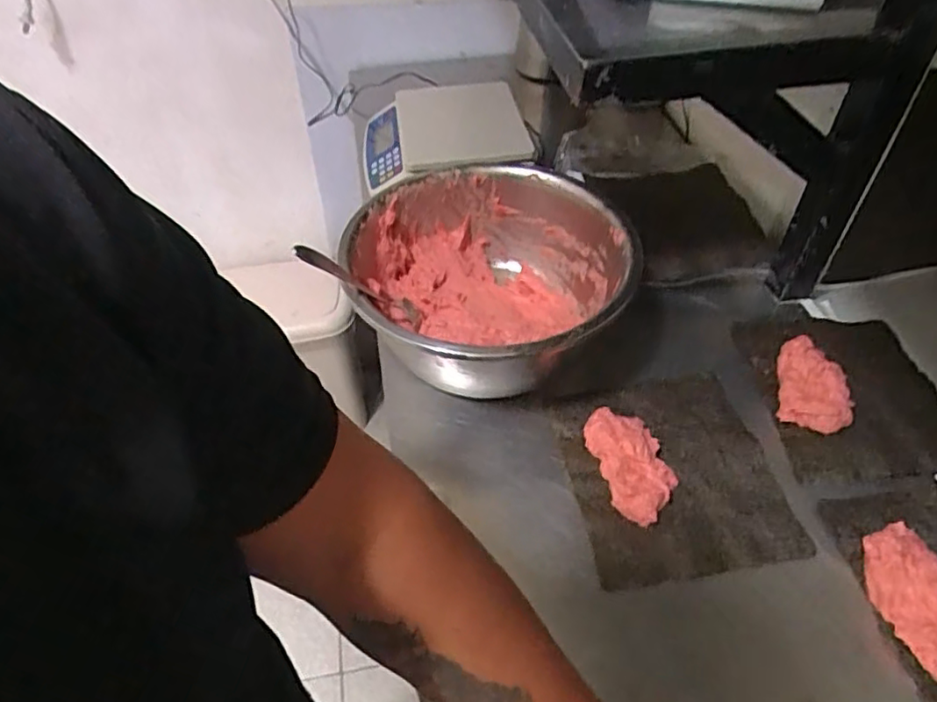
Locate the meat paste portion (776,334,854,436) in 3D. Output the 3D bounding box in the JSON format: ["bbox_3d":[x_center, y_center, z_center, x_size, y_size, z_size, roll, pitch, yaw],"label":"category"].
[{"bbox_3d":[0.347,0.034,0.630,0.069,0.032,0.105,12,49,12],"label":"meat paste portion"}]

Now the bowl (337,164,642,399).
[{"bbox_3d":[0.025,-0.061,0.671,0.270,0.138,0.288,-1,47,1],"label":"bowl"}]

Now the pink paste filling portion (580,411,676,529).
[{"bbox_3d":[0.149,0.103,0.574,0.059,0.035,0.110,-11,48,-9],"label":"pink paste filling portion"}]

